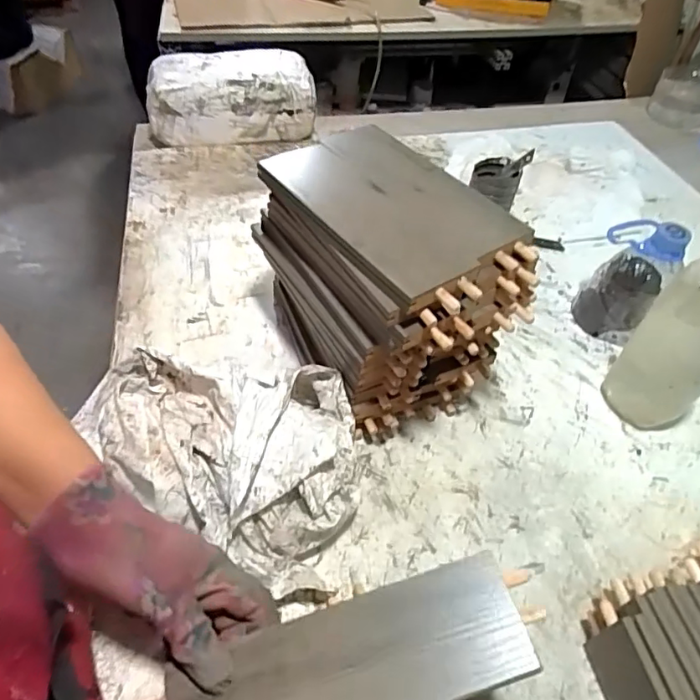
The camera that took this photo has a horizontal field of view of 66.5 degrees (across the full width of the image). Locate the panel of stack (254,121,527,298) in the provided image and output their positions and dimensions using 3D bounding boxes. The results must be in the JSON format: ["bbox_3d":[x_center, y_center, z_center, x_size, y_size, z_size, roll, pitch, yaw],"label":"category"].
[{"bbox_3d":[0.032,-0.121,0.422,0.122,0.012,0.200,-27,54,-24],"label":"panel of stack"}]

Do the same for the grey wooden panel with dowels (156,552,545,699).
[{"bbox_3d":[-0.002,0.179,0.295,0.221,0.008,0.068,-20,53,-4],"label":"grey wooden panel with dowels"}]

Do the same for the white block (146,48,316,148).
[{"bbox_3d":[-0.181,-0.391,0.826,0.242,0.094,0.110,-4,48,-6],"label":"white block"}]

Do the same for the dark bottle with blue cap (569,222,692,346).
[{"bbox_3d":[0.289,-0.074,0.554,0.079,0.126,0.067,30,53,22],"label":"dark bottle with blue cap"}]

